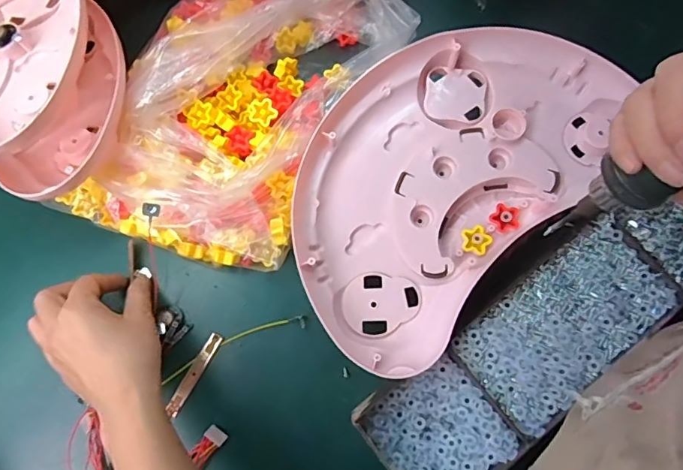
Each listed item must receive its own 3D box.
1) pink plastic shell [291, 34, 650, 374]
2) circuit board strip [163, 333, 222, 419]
[{"bbox_3d":[0.087,-0.054,0.432,0.212,0.046,0.332,43,80,11],"label":"pink plastic shell"},{"bbox_3d":[-0.131,0.123,0.435,0.013,0.004,0.075,29,78,8],"label":"circuit board strip"}]

